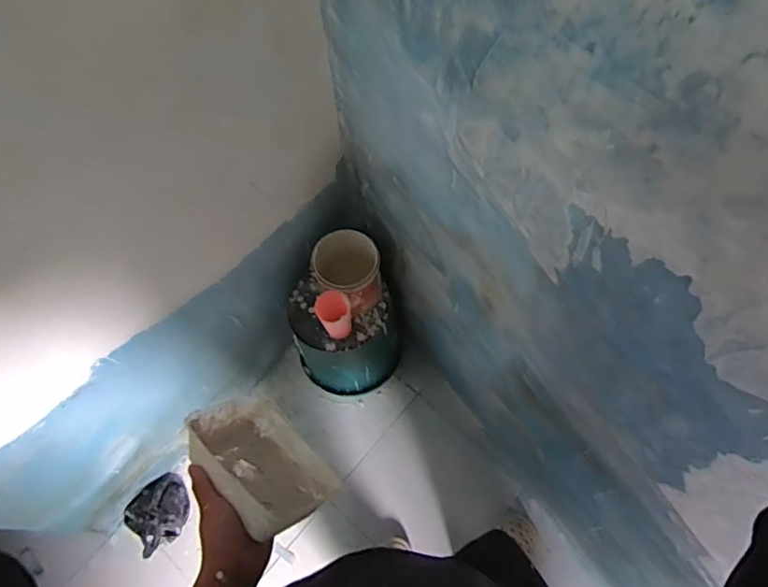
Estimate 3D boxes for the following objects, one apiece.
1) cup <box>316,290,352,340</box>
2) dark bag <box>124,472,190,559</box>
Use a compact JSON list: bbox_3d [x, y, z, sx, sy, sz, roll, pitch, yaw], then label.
[{"bbox_3d":[-0.117,0.051,1.299,0.077,0.140,0.072,0,65,1],"label":"cup"},{"bbox_3d":[-0.618,0.601,1.501,0.179,0.056,0.157,-42,71,-17],"label":"dark bag"}]

